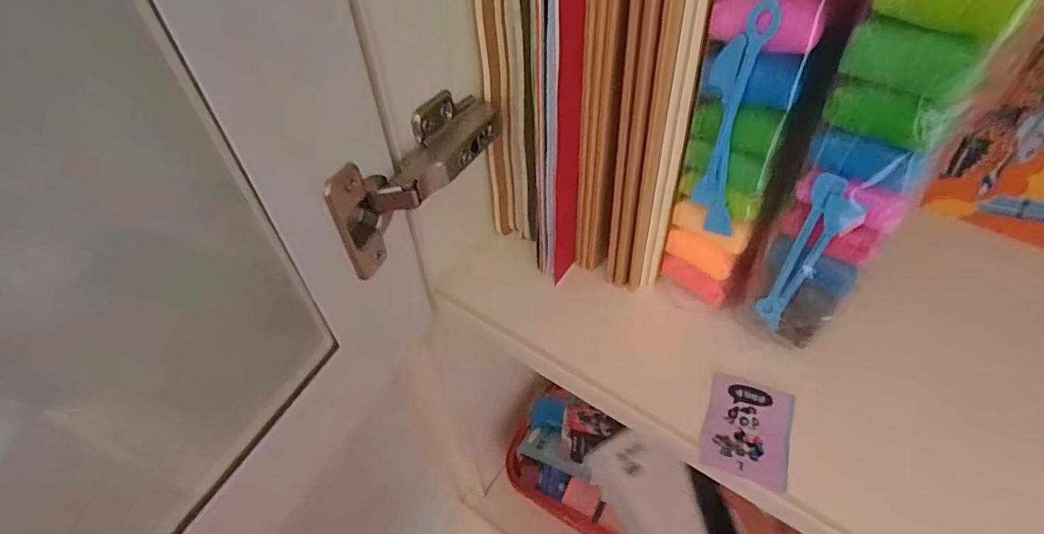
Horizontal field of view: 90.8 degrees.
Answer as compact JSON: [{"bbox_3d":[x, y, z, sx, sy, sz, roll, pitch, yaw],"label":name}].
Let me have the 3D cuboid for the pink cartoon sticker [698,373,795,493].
[{"bbox_3d":[0.119,0.085,0.272,0.042,0.005,0.053,15,51,15],"label":"pink cartoon sticker"}]

